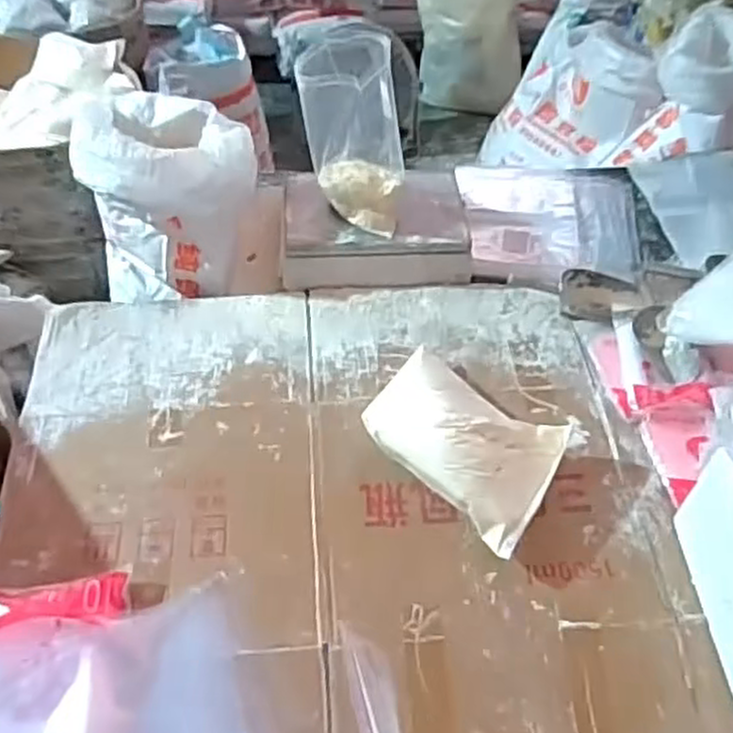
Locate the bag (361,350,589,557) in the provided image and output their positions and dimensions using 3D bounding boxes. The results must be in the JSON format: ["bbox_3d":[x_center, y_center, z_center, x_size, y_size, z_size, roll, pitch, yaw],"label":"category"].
[{"bbox_3d":[0.147,0.103,1.116,0.288,0.089,0.251,29,55,21],"label":"bag"}]

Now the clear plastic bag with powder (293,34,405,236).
[{"bbox_3d":[-0.023,-0.387,1.272,0.159,0.293,0.152,-1,50,-3],"label":"clear plastic bag with powder"}]

